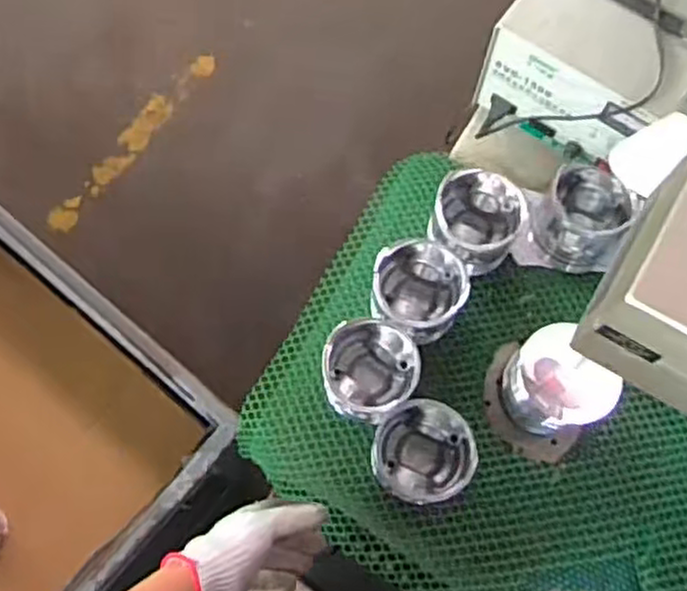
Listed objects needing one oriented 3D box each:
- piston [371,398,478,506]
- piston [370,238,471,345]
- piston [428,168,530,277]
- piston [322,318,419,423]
[{"bbox_3d":[0.072,0.146,0.676,0.093,0.078,0.091,4,73,0],"label":"piston"},{"bbox_3d":[0.074,-0.002,0.734,0.089,0.079,0.092,0,73,-1],"label":"piston"},{"bbox_3d":[0.135,-0.075,0.759,0.091,0.076,0.089,0,73,-1],"label":"piston"},{"bbox_3d":[0.025,0.074,0.715,0.087,0.080,0.089,0,73,-1],"label":"piston"}]

